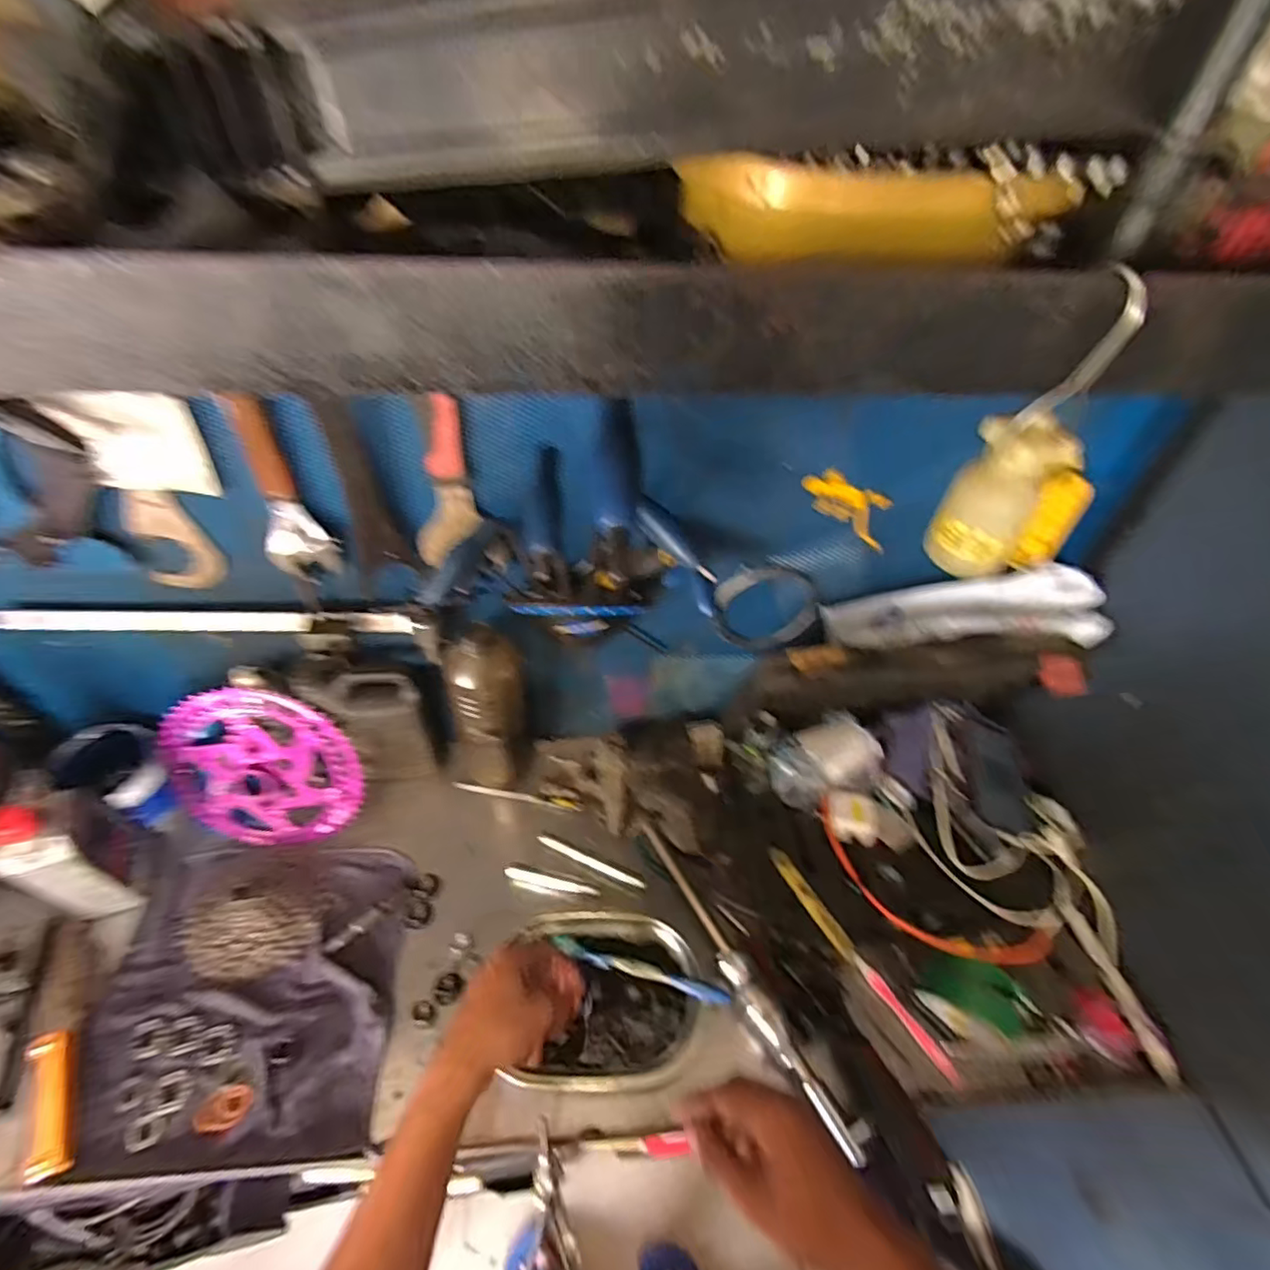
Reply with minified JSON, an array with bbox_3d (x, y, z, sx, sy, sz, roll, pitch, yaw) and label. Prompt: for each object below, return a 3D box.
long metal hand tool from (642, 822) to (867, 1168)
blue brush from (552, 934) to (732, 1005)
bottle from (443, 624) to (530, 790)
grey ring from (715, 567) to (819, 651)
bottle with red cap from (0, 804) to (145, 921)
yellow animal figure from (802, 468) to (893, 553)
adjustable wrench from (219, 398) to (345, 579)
[{"bbox_3d":[0.098,0.336,0.614,0.024,0.028,0.340,-21,52,-21],"label":"long metal hand tool"},{"bbox_3d":[0.005,0.341,0.619,0.182,0.016,0.016,13,47,11],"label":"blue brush"},{"bbox_3d":[-0.162,0.087,0.693,0.078,0.260,0.065,-9,48,-12],"label":"bottle"},{"bbox_3d":[0.145,-0.027,0.683,0.123,0.136,0.023,-8,48,-11],"label":"grey ring"},{"bbox_3d":[-0.552,0.231,0.595,0.054,0.175,0.051,17,48,12],"label":"bottle with red cap"},{"bbox_3d":[0.214,-0.128,0.598,0.119,0.047,0.017,28,40,-27],"label":"yellow animal figure"},{"bbox_3d":[-0.299,-0.115,0.510,0.061,0.161,0.026,-2,47,-5],"label":"adjustable wrench"}]

